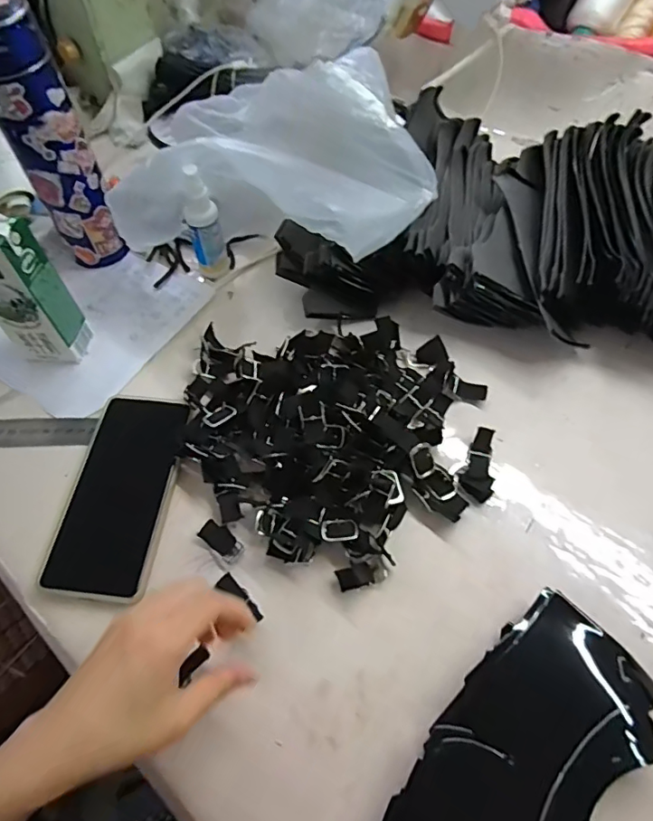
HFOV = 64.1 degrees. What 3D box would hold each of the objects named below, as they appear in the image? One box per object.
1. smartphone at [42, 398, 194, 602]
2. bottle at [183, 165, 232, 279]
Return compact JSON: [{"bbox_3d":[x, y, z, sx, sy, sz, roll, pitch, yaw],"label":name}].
[{"bbox_3d":[-0.161,0.063,0.412,0.080,0.011,0.161,3,58,5],"label":"smartphone"},{"bbox_3d":[-0.117,-0.176,0.497,0.030,0.113,0.025,-11,58,-5],"label":"bottle"}]

